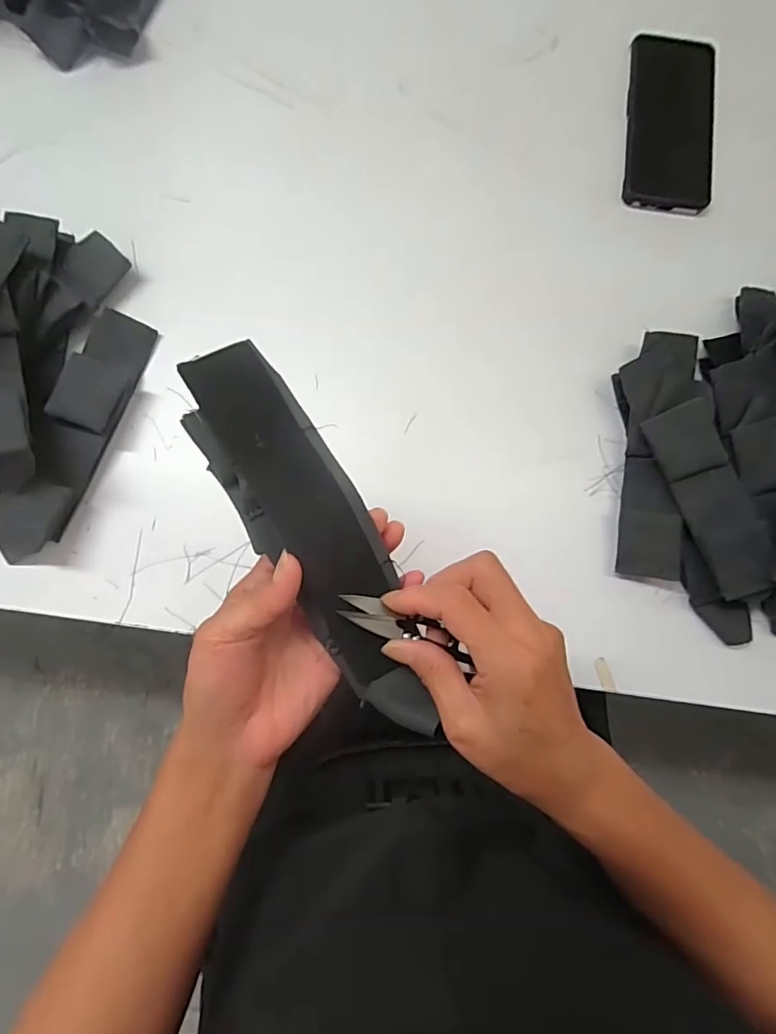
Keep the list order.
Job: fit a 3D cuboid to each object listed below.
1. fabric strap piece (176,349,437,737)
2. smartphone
[{"bbox_3d":[-0.034,0.012,0.260,0.054,0.026,0.201,-28,98,-6],"label":"fabric strap piece"},{"bbox_3d":[0.261,-0.363,0.484,0.082,0.007,0.175,7,83,-2],"label":"smartphone"}]

